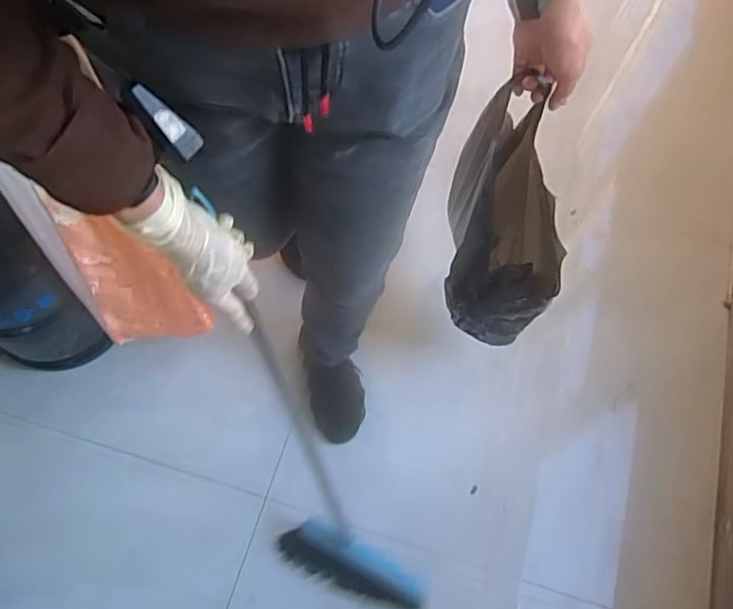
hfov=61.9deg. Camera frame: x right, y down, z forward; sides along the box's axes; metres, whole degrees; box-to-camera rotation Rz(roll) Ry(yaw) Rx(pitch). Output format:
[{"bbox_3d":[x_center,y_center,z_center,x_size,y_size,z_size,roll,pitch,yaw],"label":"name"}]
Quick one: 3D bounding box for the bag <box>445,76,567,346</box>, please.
[{"bbox_3d":[0.189,-0.101,0.863,0.121,0.410,0.231,6,64,1],"label":"bag"}]

